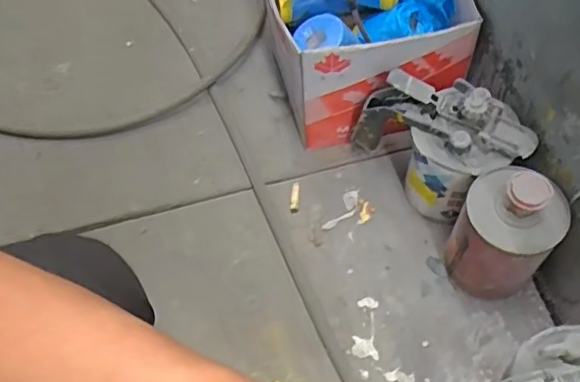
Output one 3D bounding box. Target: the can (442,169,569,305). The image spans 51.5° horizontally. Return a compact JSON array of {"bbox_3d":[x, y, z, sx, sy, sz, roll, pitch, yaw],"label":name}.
[{"bbox_3d":[0.230,0.045,0.644,0.095,0.190,0.094,-1,60,2],"label":"can"}]

